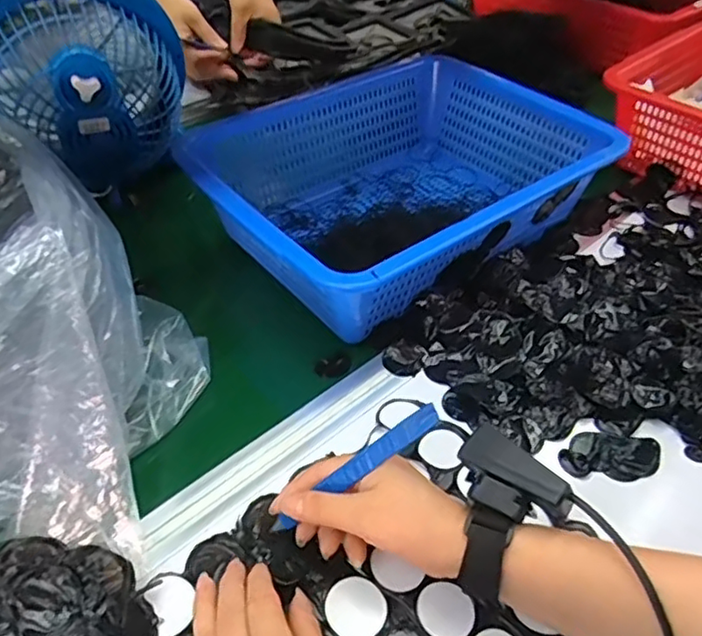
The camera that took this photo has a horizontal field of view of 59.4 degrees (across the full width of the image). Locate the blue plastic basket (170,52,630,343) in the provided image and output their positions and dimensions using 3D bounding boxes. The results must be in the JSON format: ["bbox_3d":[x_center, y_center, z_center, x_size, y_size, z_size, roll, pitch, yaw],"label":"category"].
[{"bbox_3d":[0.041,-0.140,0.658,0.378,0.129,0.314,-30,55,-28],"label":"blue plastic basket"}]

